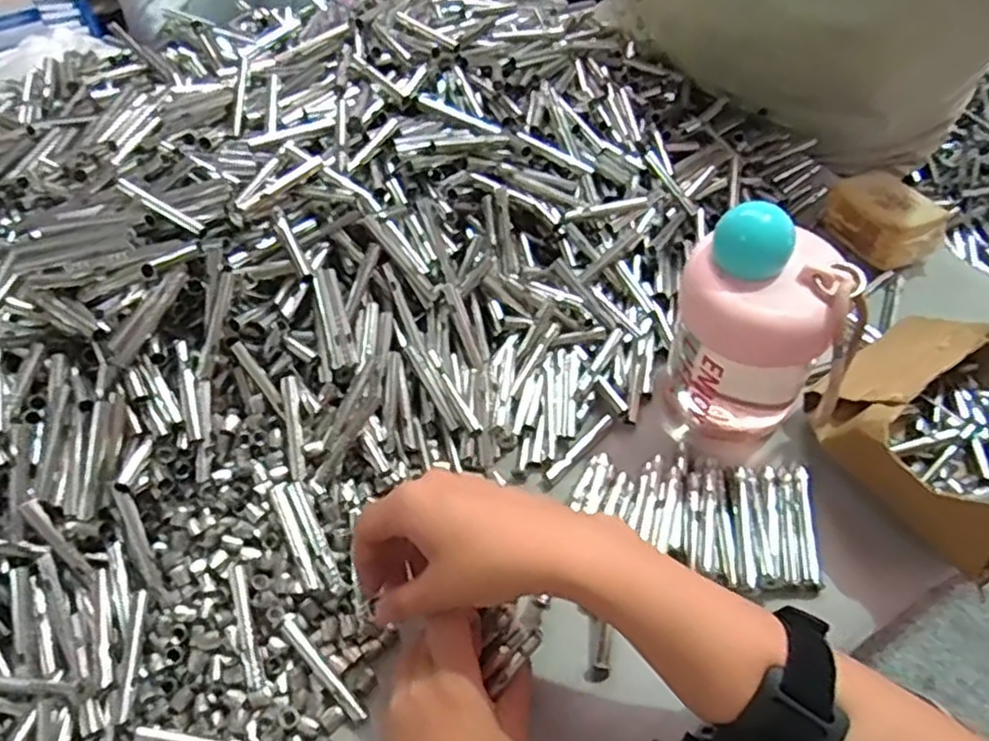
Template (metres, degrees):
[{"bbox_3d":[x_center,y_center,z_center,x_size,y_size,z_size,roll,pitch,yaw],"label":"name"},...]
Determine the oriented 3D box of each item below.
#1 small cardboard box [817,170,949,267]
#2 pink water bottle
[{"bbox_3d":[0.321,-0.126,0.572,0.059,0.040,0.088,-26,57,-19],"label":"small cardboard box"},{"bbox_3d":[0.160,-0.022,0.421,0.101,0.137,0.081,15,54,11],"label":"pink water bottle"}]

